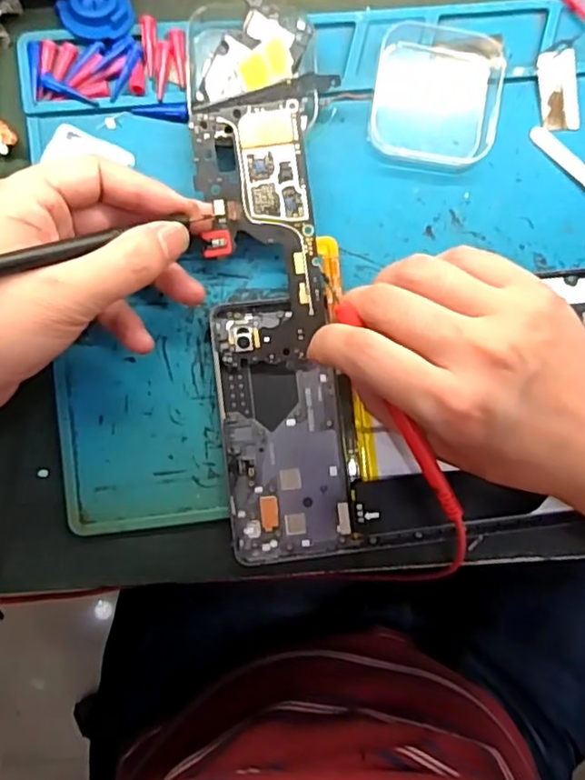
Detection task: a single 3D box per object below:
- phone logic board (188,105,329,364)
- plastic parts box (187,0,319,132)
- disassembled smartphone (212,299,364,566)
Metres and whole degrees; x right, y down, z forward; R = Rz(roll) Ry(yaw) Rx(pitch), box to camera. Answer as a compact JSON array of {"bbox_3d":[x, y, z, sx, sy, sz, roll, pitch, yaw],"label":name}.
[{"bbox_3d":[-0.014,-0.074,0.305,0.054,0.008,0.122,-9,97,1],"label":"phone logic board"},{"bbox_3d":[-0.020,-0.161,0.307,0.062,0.023,0.056,-1,89,-5],"label":"plastic parts box"},{"bbox_3d":[-0.004,0.019,0.309,0.061,0.016,0.125,-8,90,-5],"label":"disassembled smartphone"}]

